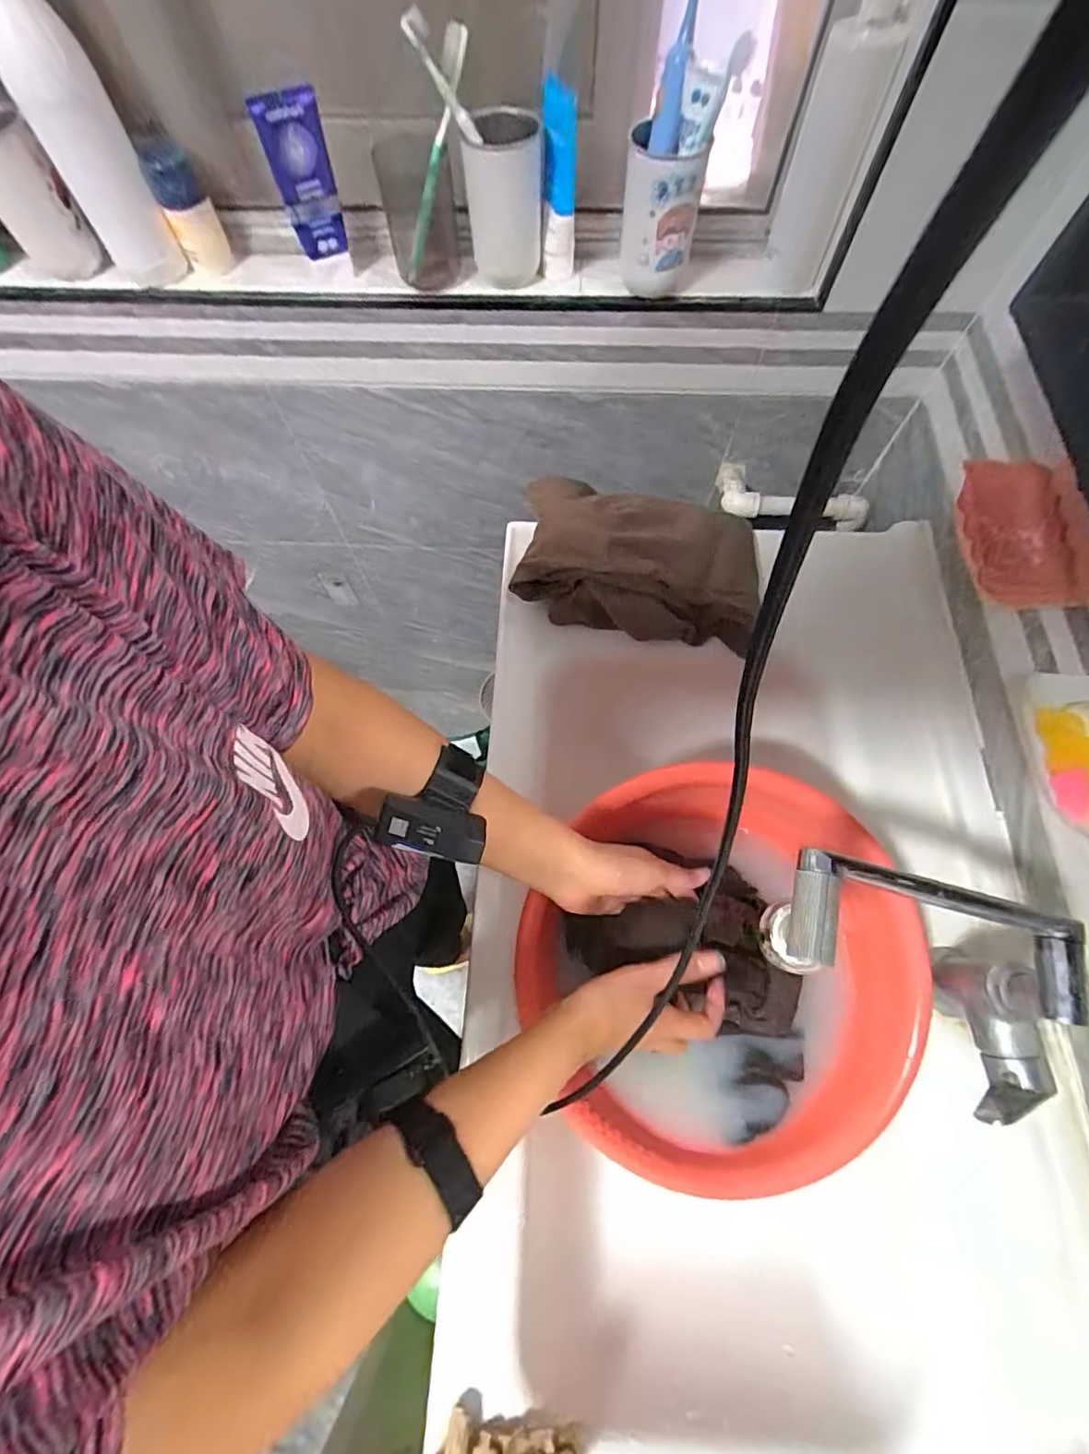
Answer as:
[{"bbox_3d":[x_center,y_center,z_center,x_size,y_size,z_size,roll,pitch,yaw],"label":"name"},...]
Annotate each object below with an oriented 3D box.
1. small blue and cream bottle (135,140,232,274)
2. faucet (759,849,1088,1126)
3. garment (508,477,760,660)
[{"bbox_3d":[-0.394,-0.574,0.603,0.046,0.104,0.039,-18,70,-6],"label":"small blue and cream bottle"},{"bbox_3d":[0.264,0.189,0.406,0.221,0.182,0.116,13,70,6],"label":"faucet"},{"bbox_3d":[0.111,-0.212,0.638,0.280,0.068,0.203,15,70,6],"label":"garment"}]

